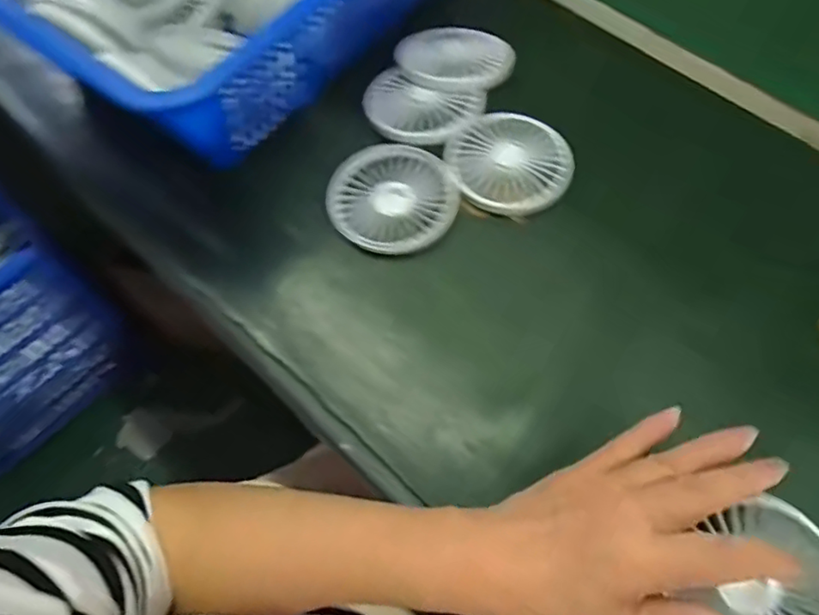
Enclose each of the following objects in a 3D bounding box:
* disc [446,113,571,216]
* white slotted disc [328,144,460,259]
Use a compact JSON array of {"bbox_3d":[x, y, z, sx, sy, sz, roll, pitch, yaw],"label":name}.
[{"bbox_3d":[0.075,-0.109,0.436,0.086,0.010,0.086,-1,64,1],"label":"disc"},{"bbox_3d":[-0.012,-0.081,0.429,0.094,0.010,0.089,-1,64,1],"label":"white slotted disc"}]

